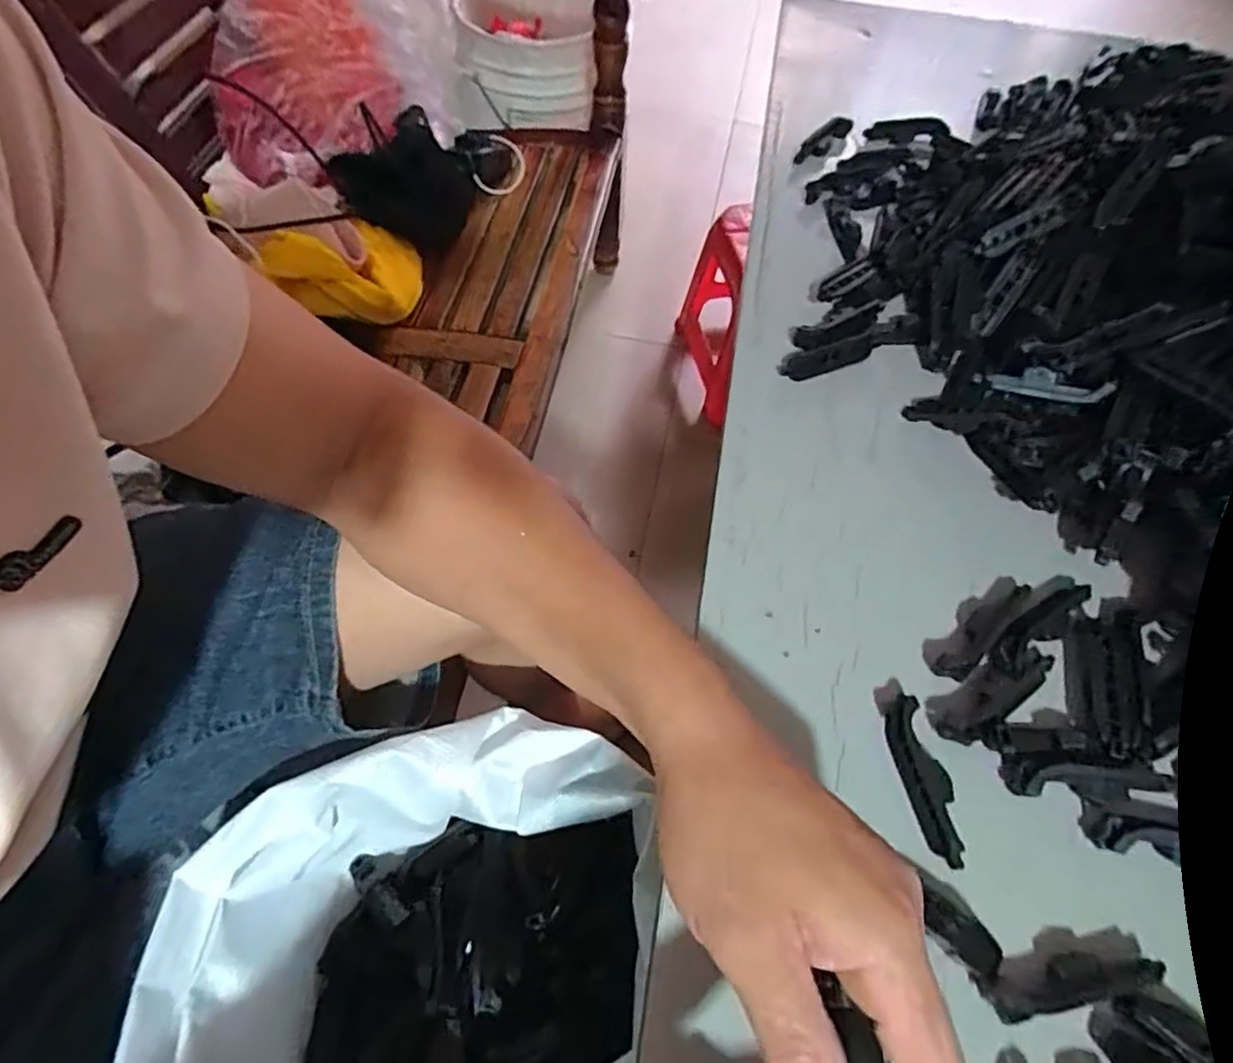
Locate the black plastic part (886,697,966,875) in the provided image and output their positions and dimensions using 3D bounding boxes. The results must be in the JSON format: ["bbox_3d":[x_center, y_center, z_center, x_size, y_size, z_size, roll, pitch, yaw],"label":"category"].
[{"bbox_3d":[0.145,0.117,0.307,0.020,0.015,0.074,-7,61,-7],"label":"black plastic part"}]

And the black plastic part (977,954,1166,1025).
[{"bbox_3d":[0.188,0.184,0.263,0.073,0.018,0.015,-9,61,-8],"label":"black plastic part"}]

